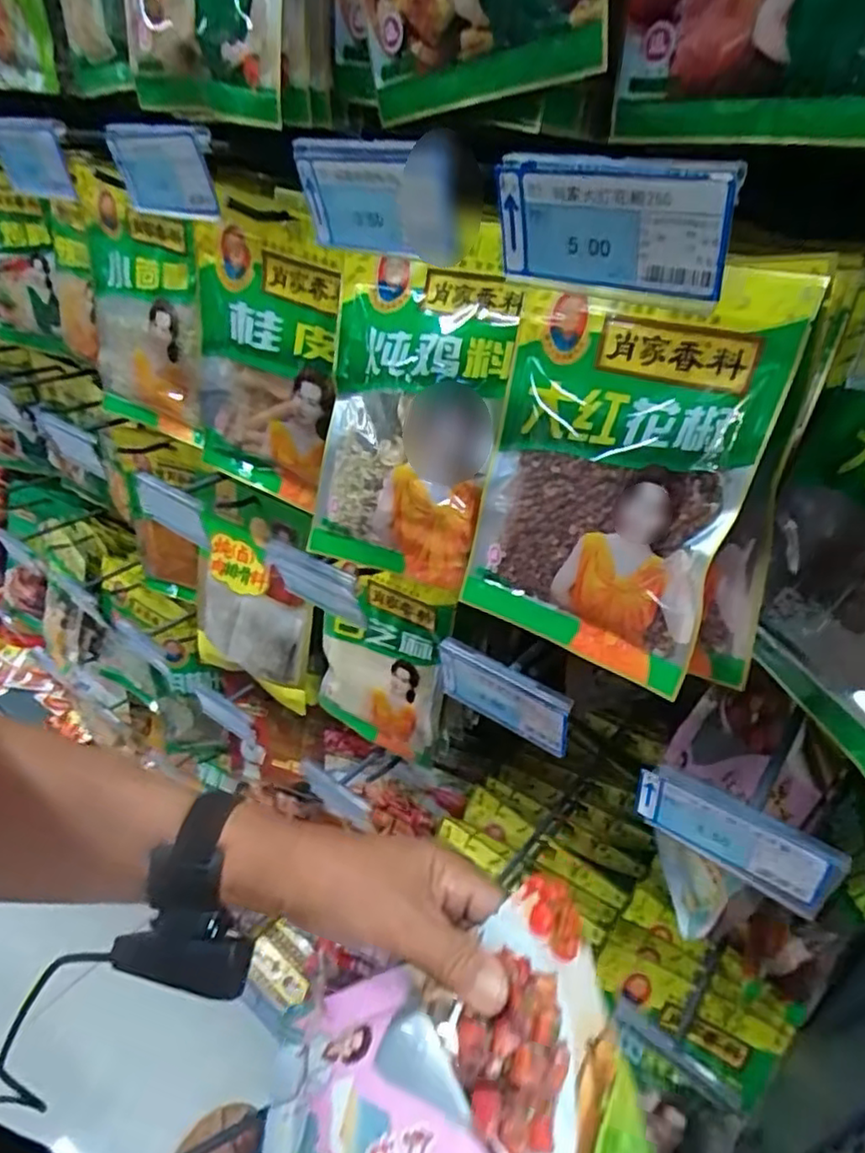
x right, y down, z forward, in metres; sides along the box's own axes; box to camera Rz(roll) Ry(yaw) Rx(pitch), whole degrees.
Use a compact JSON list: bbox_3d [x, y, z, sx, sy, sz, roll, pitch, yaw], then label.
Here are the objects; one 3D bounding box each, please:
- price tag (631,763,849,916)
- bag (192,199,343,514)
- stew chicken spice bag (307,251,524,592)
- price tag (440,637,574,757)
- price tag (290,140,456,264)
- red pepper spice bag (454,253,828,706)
[{"bbox_3d":[0.138,0.121,0.308,0.087,0.043,0.006,24,40,27],"label":"price tag"},{"bbox_3d":[-0.121,-0.152,0.476,0.126,0.186,0.040,30,43,32],"label":"bag"},{"bbox_3d":[-0.016,-0.081,0.366,0.110,0.167,0.023,19,21,25],"label":"stew chicken spice bag"},{"bbox_3d":[0.039,0.067,0.374,0.083,0.045,0.006,26,41,29],"label":"price tag"},{"bbox_3d":[-0.023,-0.162,0.286,0.085,0.046,0.009,22,60,28],"label":"price tag"},{"bbox_3d":[0.076,-0.047,0.303,0.123,0.173,0.016,26,24,34],"label":"red pepper spice bag"}]

